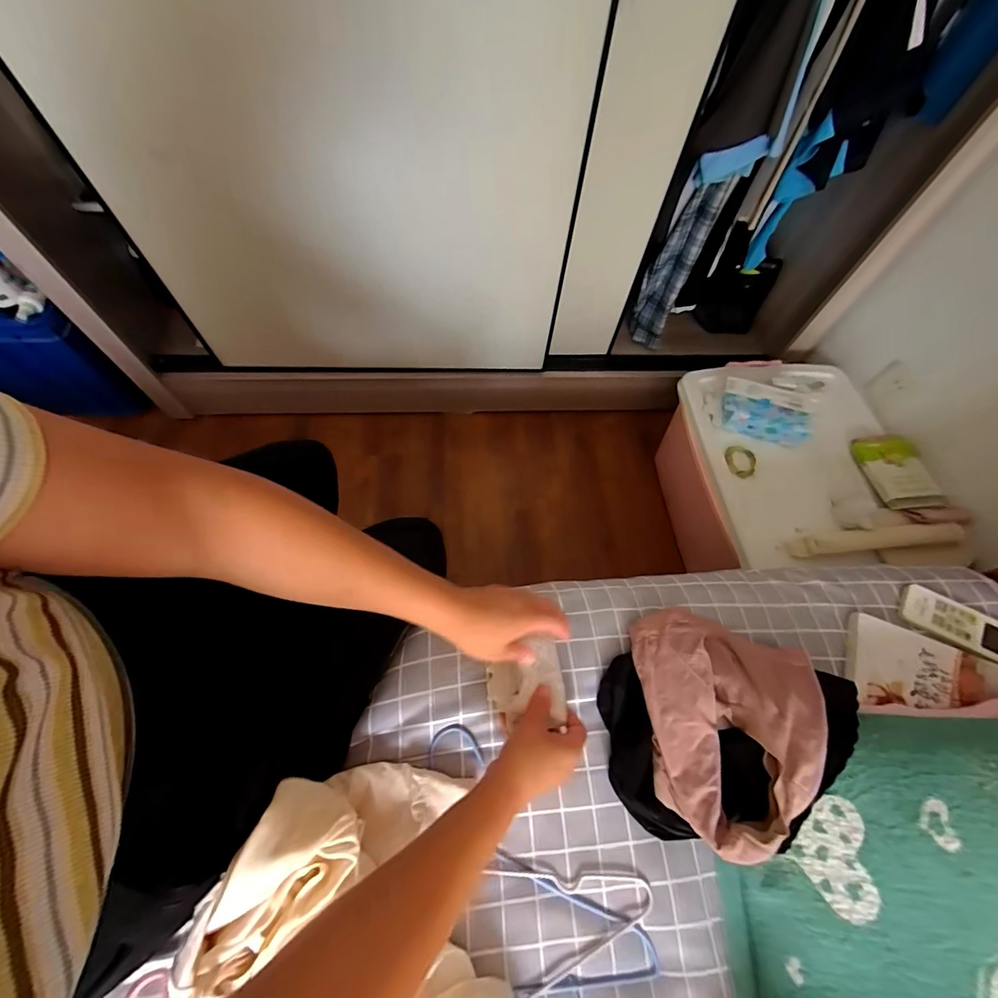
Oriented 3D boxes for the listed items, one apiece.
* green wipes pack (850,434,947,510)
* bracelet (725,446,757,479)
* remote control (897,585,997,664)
[{"bbox_3d":[0.801,-0.057,0.875,0.104,0.034,0.172,-1,64,-4],"label":"green wipes pack"},{"bbox_3d":[0.511,-0.079,0.909,0.061,0.019,0.069,-19,66,-12],"label":"bracelet"},{"bbox_3d":[0.614,0.170,0.577,0.133,0.022,0.065,30,66,11],"label":"remote control"}]

